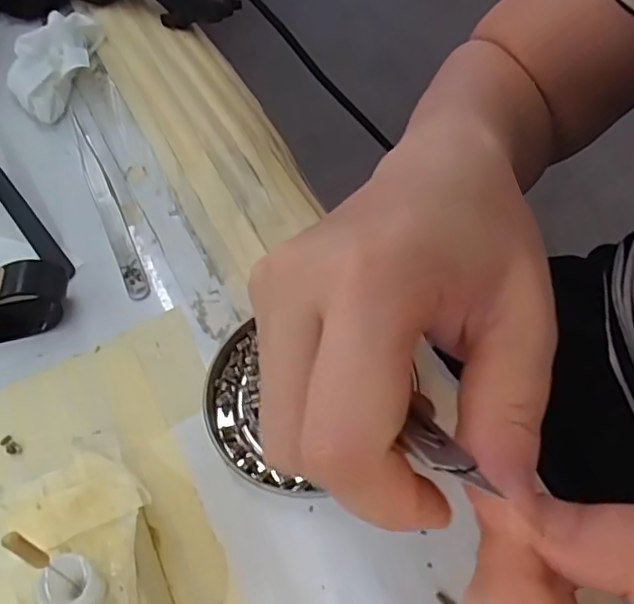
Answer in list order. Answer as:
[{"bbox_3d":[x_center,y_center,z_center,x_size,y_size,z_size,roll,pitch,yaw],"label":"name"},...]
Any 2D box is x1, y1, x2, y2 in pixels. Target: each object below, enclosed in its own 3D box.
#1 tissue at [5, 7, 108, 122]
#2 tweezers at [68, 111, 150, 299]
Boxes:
[{"bbox_3d":[-0.152,-0.140,0.346,0.039,0.018,0.082,4,58,7],"label":"tissue"},{"bbox_3d":[-0.104,-0.052,0.295,0.010,0.009,0.126,-23,59,-10],"label":"tweezers"}]

